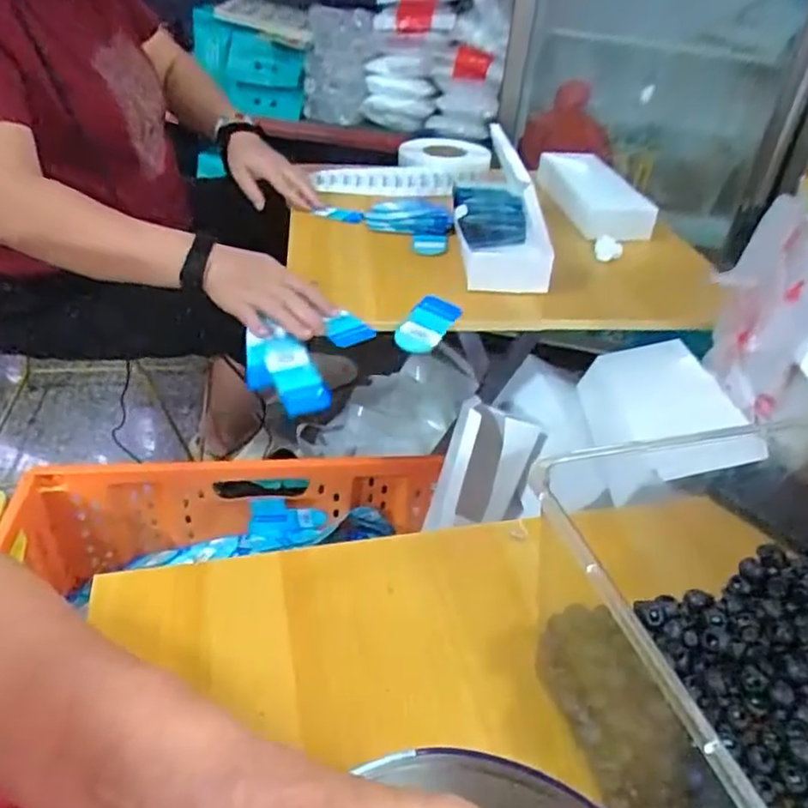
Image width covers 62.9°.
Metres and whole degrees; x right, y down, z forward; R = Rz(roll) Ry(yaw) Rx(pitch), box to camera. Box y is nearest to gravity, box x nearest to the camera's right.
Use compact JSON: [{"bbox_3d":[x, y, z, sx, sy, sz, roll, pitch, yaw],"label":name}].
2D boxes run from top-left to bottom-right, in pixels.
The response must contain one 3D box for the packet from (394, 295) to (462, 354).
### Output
[{"bbox_3d":[0.026,-0.090,0.762,0.048,0.020,0.077,30,70,16],"label":"packet"}]

